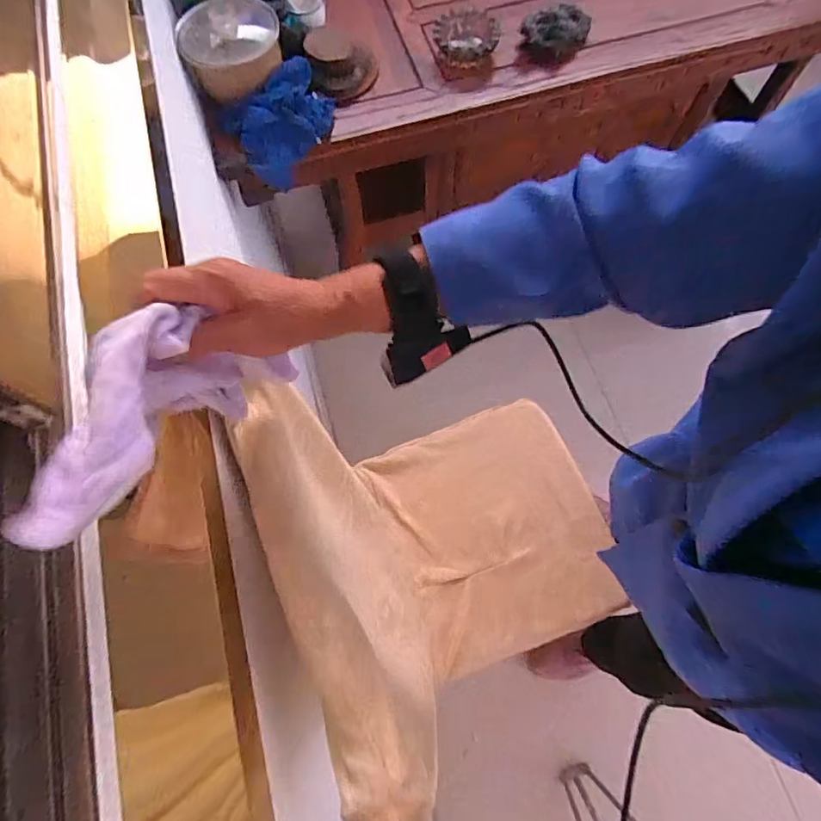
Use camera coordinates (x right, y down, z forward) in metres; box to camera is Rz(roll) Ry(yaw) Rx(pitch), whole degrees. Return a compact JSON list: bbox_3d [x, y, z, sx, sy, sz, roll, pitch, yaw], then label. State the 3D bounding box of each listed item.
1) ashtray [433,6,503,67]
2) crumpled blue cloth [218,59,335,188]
[{"bbox_3d":[0.101,-0.678,0.914,0.118,0.044,0.126,-2,71,1],"label":"ashtray"},{"bbox_3d":[-0.220,-0.485,0.874,0.180,0.122,0.133,-26,72,-8],"label":"crumpled blue cloth"}]

